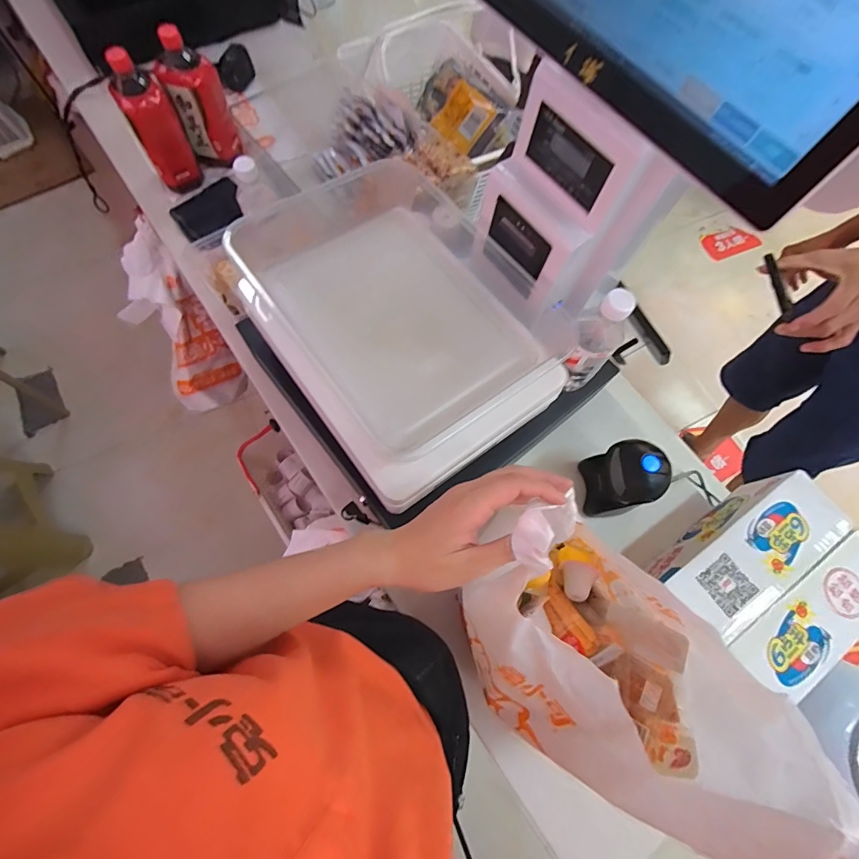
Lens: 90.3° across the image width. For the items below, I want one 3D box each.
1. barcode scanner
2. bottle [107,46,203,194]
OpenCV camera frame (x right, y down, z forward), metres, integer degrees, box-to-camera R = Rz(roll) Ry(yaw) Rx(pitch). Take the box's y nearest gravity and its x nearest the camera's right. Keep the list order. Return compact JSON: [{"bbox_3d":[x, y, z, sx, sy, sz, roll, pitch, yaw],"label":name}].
[{"bbox_3d":[0.276,0.070,0.608,0.069,0.148,0.087,1,67,-3],"label":"barcode scanner"},{"bbox_3d":[-0.469,-0.519,0.728,0.077,0.205,0.088,-27,71,-13],"label":"bottle"}]

